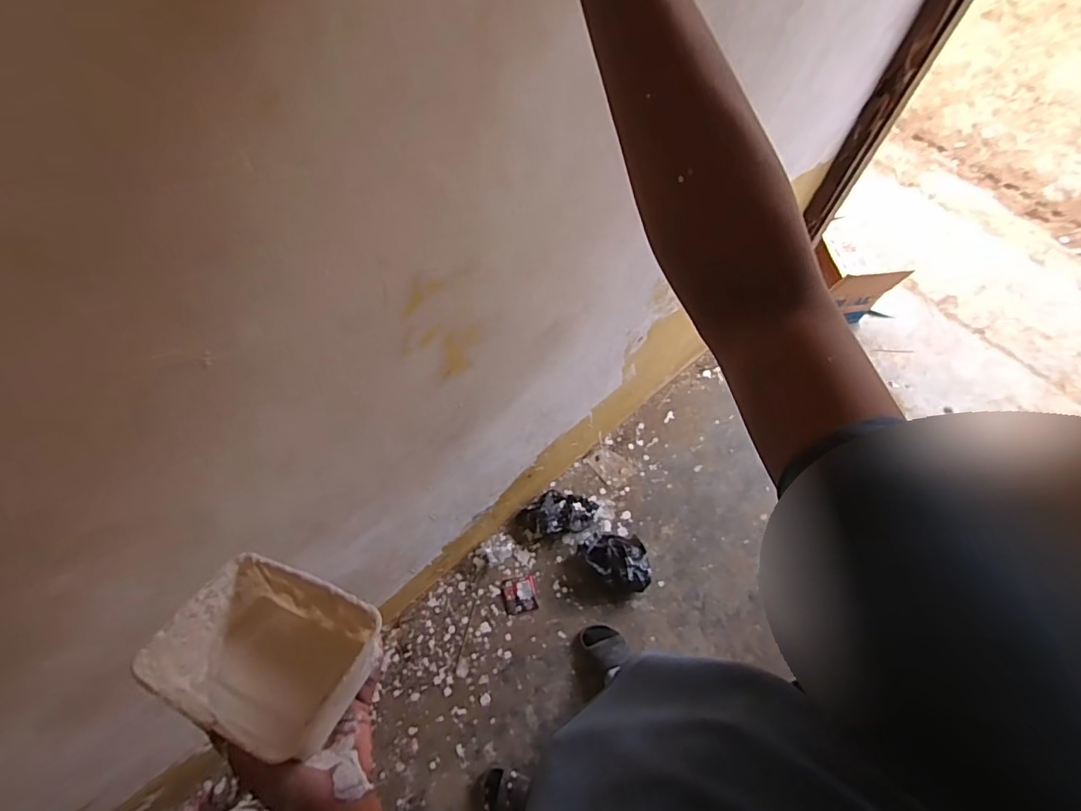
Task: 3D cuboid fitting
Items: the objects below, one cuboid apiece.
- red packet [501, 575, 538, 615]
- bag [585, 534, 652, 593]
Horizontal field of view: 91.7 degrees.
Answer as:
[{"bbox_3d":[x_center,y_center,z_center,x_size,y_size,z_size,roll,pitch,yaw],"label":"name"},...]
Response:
[{"bbox_3d":[-0.059,0.522,1.445,0.088,0.006,0.090,-11,64,-4],"label":"red packet"},{"bbox_3d":[0.220,0.420,1.451,0.196,0.069,0.139,26,67,13],"label":"bag"}]

